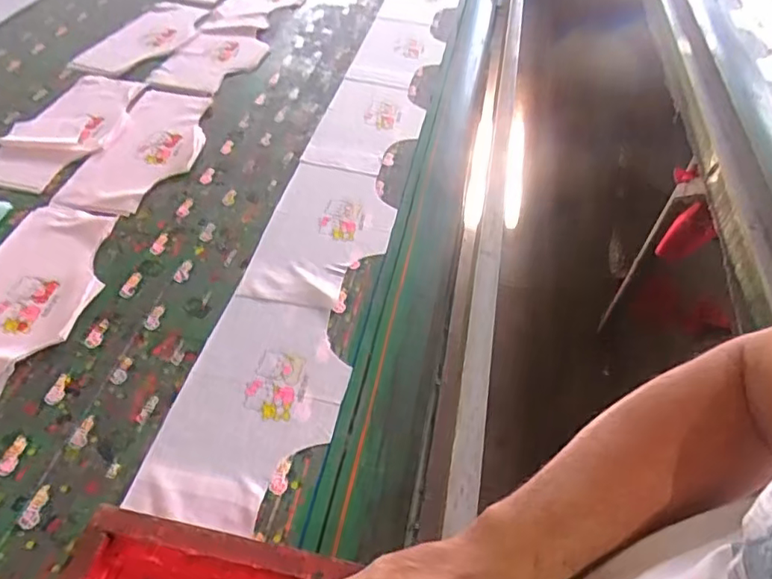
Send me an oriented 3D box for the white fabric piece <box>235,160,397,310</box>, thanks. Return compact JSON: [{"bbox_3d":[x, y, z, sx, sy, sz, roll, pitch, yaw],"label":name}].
[{"bbox_3d":[-0.079,-0.083,0.766,0.161,0.006,0.275,9,48,5],"label":"white fabric piece"}]

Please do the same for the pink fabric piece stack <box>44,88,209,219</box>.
[{"bbox_3d":[-0.362,-0.224,0.866,0.155,0.008,0.317,10,48,6],"label":"pink fabric piece stack"}]

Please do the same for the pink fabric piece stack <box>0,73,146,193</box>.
[{"bbox_3d":[-0.507,-0.261,0.892,0.159,0.008,0.309,5,48,1],"label":"pink fabric piece stack"}]

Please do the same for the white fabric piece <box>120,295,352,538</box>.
[{"bbox_3d":[-0.130,0.113,0.583,0.157,0.008,0.261,11,48,7],"label":"white fabric piece"}]

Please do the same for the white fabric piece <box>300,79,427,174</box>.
[{"bbox_3d":[-0.024,-0.280,0.951,0.159,0.011,0.264,12,50,5],"label":"white fabric piece"}]

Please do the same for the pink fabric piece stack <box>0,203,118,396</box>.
[{"bbox_3d":[-0.428,0.009,0.655,0.164,0.009,0.312,11,48,7],"label":"pink fabric piece stack"}]

